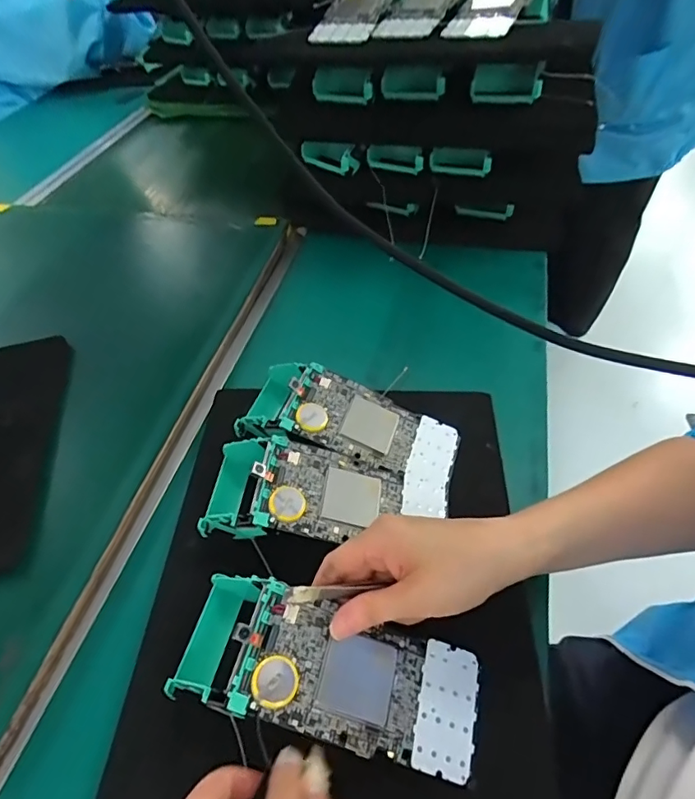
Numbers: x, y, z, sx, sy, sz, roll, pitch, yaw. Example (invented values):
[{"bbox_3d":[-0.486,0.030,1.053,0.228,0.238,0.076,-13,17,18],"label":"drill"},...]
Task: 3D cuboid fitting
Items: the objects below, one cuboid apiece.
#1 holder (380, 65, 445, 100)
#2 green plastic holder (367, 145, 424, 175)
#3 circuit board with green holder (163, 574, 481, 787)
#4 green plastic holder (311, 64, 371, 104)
[{"bbox_3d":[0.067,-0.324,0.513,0.066,0.033,0.010,12,52,15],"label":"holder"},{"bbox_3d":[0.056,-0.276,0.570,0.066,0.027,0.012,16,53,18],"label":"green plastic holder"},{"bbox_3d":[-0.009,0.158,0.290,0.168,0.042,0.066,17,54,3],"label":"circuit board with green holder"},{"bbox_3d":[-0.007,-0.338,0.536,0.072,0.034,0.013,22,55,22],"label":"green plastic holder"}]

